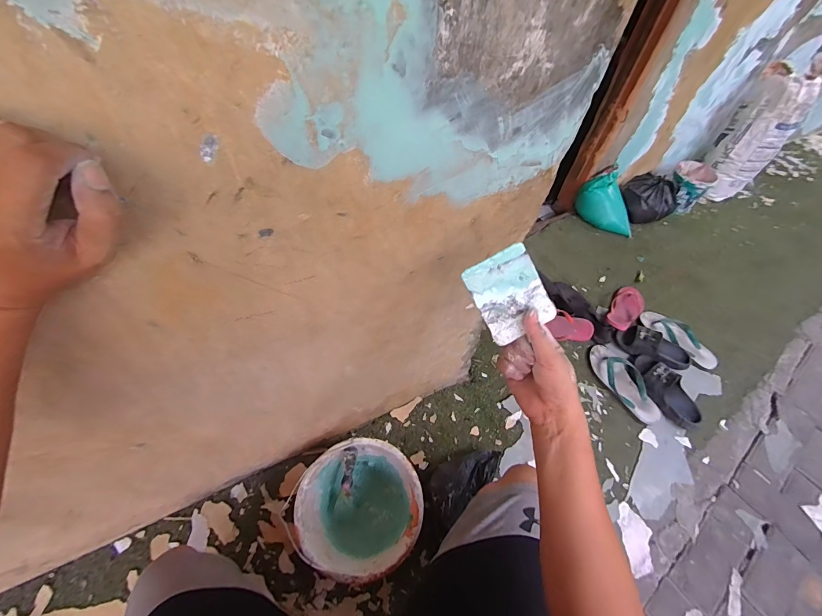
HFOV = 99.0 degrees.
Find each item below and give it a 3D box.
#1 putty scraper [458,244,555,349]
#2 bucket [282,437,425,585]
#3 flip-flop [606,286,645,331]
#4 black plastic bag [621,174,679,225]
[{"bbox_3d":[0.118,-0.015,0.417,0.079,0.104,0.004,-29,16,7],"label":"putty scraper"},{"bbox_3d":[-0.109,0.440,0.766,0.244,0.181,0.242,2,54,-3],"label":"bucket"},{"bbox_3d":[0.740,0.002,1.209,0.097,0.022,0.232,34,58,19],"label":"flip-flop"},{"bbox_3d":[1.025,-0.478,1.513,0.220,0.142,0.224,38,59,21],"label":"black plastic bag"}]

